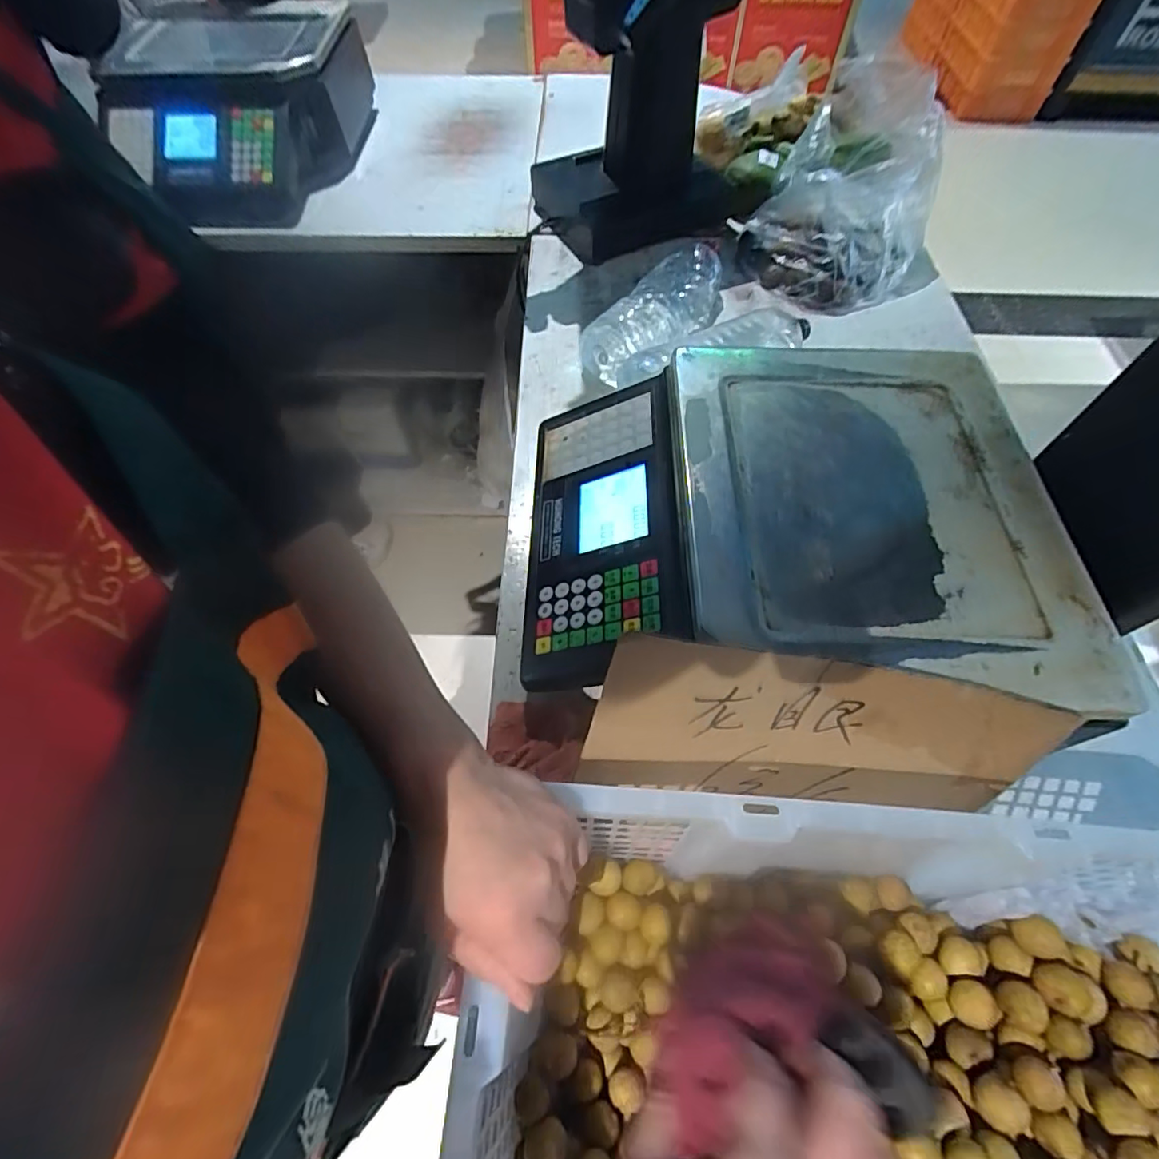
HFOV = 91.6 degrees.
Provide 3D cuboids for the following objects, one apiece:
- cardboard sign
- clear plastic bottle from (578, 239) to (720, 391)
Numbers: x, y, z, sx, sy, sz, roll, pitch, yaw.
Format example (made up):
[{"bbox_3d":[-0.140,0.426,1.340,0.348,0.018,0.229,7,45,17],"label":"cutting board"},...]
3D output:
[{"bbox_3d":[0.150,0.106,0.373,0.284,0.133,0.020,10,35,-6],"label":"cardboard sign"},{"bbox_3d":[0.095,-0.332,0.707,0.111,0.061,0.212,33,66,18],"label":"clear plastic bottle"}]

